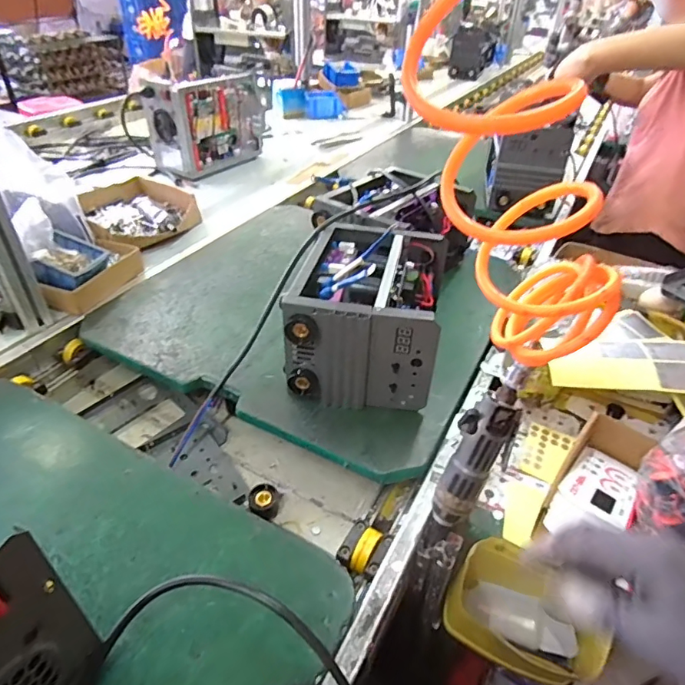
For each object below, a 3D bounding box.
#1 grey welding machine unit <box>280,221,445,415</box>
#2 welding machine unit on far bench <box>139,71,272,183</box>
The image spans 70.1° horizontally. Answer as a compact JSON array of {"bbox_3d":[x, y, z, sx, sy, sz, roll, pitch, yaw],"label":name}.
[{"bbox_3d":[0.037,-0.042,0.690,0.185,0.153,0.241,8,40,7],"label":"grey welding machine unit"},{"bbox_3d":[-0.342,-0.589,1.299,0.129,0.214,0.345,28,46,28],"label":"welding machine unit on far bench"}]

